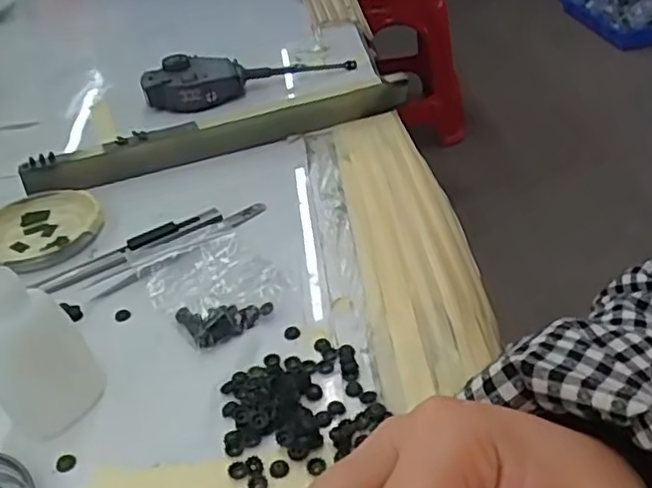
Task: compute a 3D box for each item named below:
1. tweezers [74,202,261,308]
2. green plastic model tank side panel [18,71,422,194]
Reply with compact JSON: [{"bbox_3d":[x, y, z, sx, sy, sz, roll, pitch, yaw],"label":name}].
[{"bbox_3d":[-0.087,0.001,0.412,0.125,0.006,0.021,-29,42,-28],"label":"tweezers"},{"bbox_3d":[-0.069,-0.085,0.508,0.297,0.026,0.016,-16,37,-13],"label":"green plastic model tank side panel"}]

